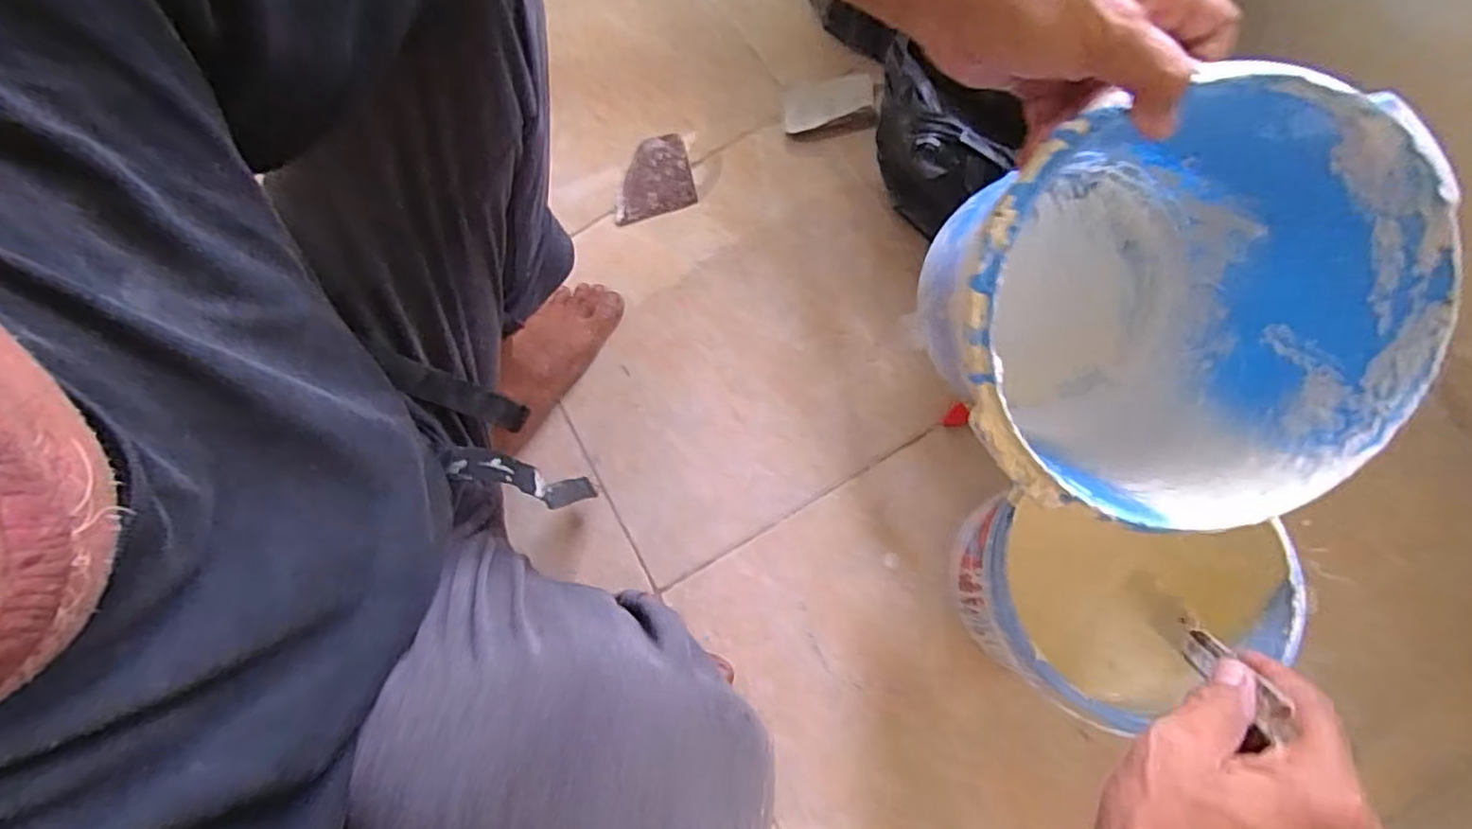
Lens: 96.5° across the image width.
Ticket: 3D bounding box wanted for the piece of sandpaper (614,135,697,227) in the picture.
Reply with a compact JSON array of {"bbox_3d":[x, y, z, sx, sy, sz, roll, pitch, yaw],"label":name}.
[{"bbox_3d":[-0.096,-0.259,0.729,0.093,0.076,0.011,-17,26,-1],"label":"piece of sandpaper"}]

